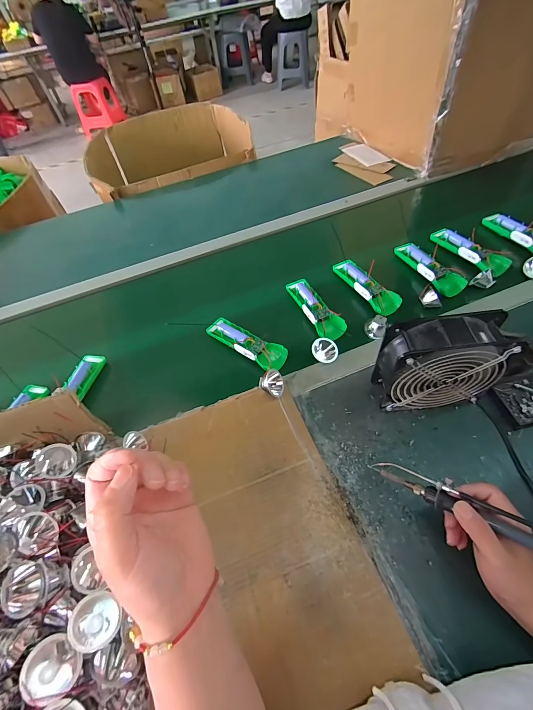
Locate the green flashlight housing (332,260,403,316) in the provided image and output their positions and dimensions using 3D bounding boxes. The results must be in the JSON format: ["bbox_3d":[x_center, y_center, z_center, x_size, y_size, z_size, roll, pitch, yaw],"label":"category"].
[{"bbox_3d":[0.194,-0.136,0.637,0.054,0.036,0.161,-22,55,-9],"label":"green flashlight housing"}]

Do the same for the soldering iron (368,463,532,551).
[{"bbox_3d":[0.204,0.154,0.332,0.200,0.028,0.021,16,54,44],"label":"soldering iron"}]

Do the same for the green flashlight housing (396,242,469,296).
[{"bbox_3d":[0.321,-0.176,0.640,0.052,0.034,0.162,-20,54,-7],"label":"green flashlight housing"}]

